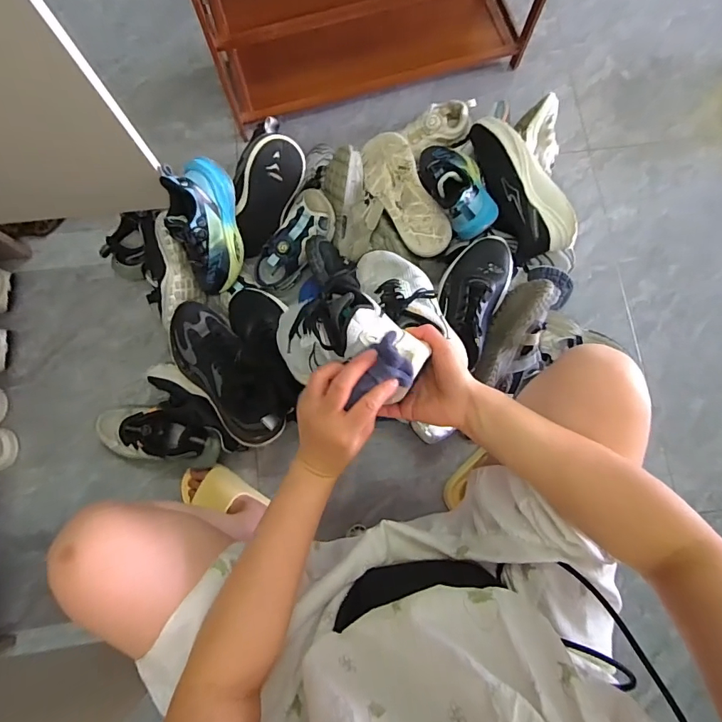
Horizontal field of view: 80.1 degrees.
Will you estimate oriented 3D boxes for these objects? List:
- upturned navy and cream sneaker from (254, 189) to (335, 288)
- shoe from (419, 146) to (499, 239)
[{"bbox_3d":[-0.133,-0.230,0.833,0.089,0.071,0.210,48,115,9],"label":"upturned navy and cream sneaker"},{"bbox_3d":[0.184,-0.342,0.821,0.108,0.097,0.231,-18,60,-3],"label":"shoe"}]

